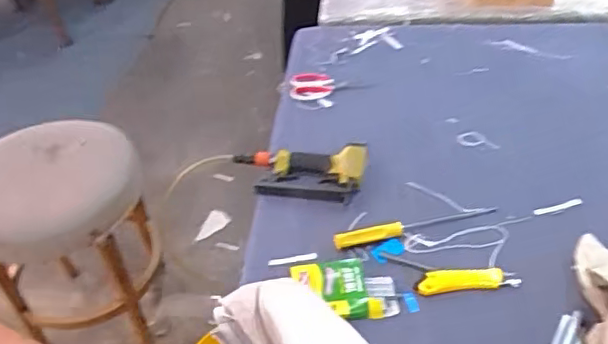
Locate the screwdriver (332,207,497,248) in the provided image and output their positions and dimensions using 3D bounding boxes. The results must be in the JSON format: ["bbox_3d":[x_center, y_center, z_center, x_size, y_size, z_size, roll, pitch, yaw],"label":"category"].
[{"bbox_3d":[0.188,0.085,0.978,0.286,0.025,0.032,-11,41,-7],"label":"screwdriver"}]

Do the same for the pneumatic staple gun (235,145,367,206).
[{"bbox_3d":[-0.013,-0.008,1.088,0.252,0.047,0.122,7,42,14],"label":"pneumatic staple gun"}]

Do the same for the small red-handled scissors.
[{"bbox_3d":[0.062,-0.200,1.334,0.187,0.012,0.082,-4,54,-2],"label":"small red-handled scissors"}]

